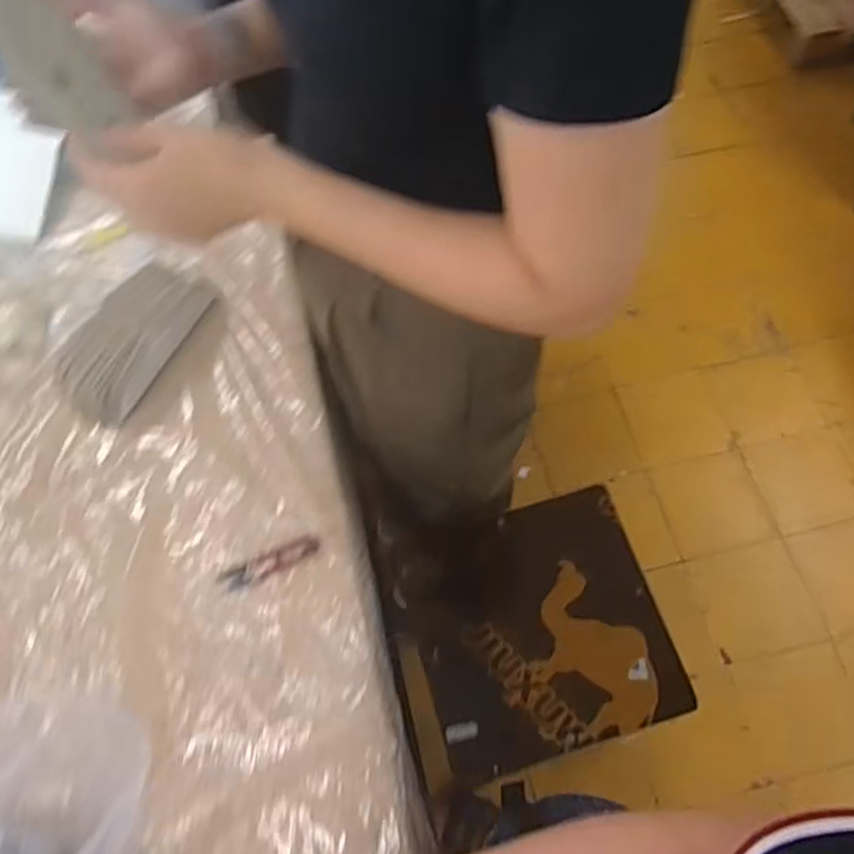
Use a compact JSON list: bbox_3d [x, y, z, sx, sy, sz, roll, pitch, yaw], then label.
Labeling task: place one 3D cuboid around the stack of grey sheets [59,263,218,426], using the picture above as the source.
[{"bbox_3d":[-0.322,-0.099,0.802,0.093,0.044,0.195,25,69,12],"label":"stack of grey sheets"}]

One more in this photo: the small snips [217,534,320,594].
[{"bbox_3d":[-0.152,0.132,0.718,0.099,0.004,0.023,-25,68,-9],"label":"small snips"}]

